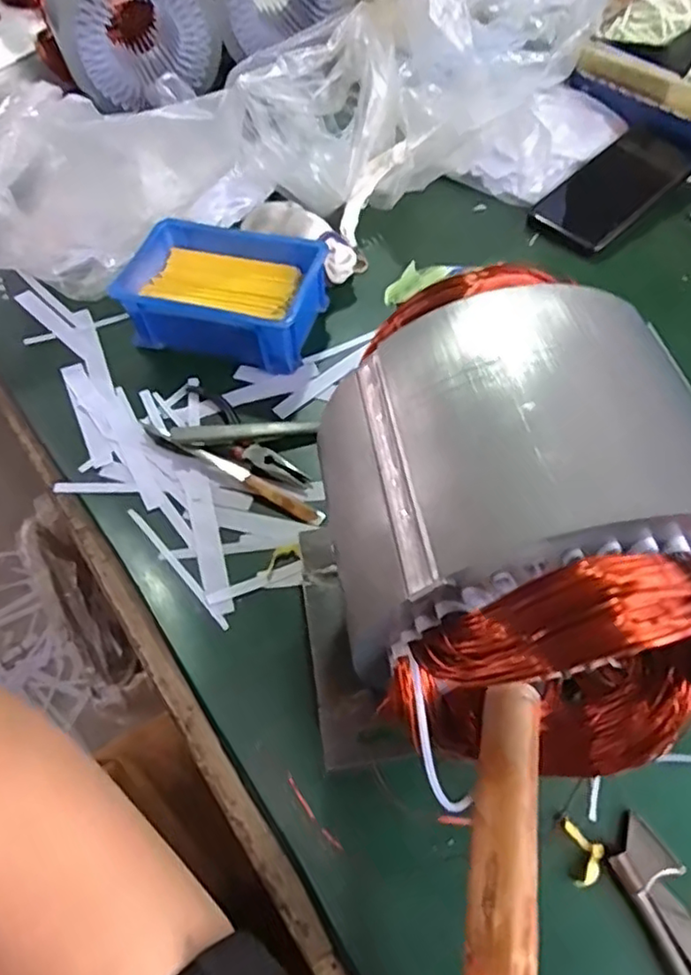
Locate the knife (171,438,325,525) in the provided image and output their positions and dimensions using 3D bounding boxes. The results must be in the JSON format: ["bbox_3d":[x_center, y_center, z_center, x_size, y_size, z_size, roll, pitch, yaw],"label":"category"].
[{"bbox_3d":[-0.064,-0.007,0.426,0.113,0.011,0.013,28,64,20],"label":"knife"}]

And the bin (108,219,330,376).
[{"bbox_3d":[-0.092,-0.152,0.495,0.147,0.047,0.105,14,60,12],"label":"bin"}]

